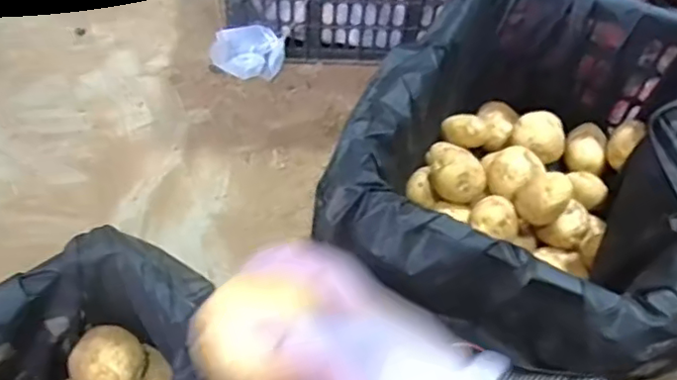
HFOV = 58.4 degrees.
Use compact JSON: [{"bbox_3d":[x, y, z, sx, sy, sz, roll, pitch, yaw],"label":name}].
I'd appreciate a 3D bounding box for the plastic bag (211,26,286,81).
[{"bbox_3d":[-0.160,-0.242,1.079,0.126,0.077,0.058,0,51,-3],"label":"plastic bag"}]

